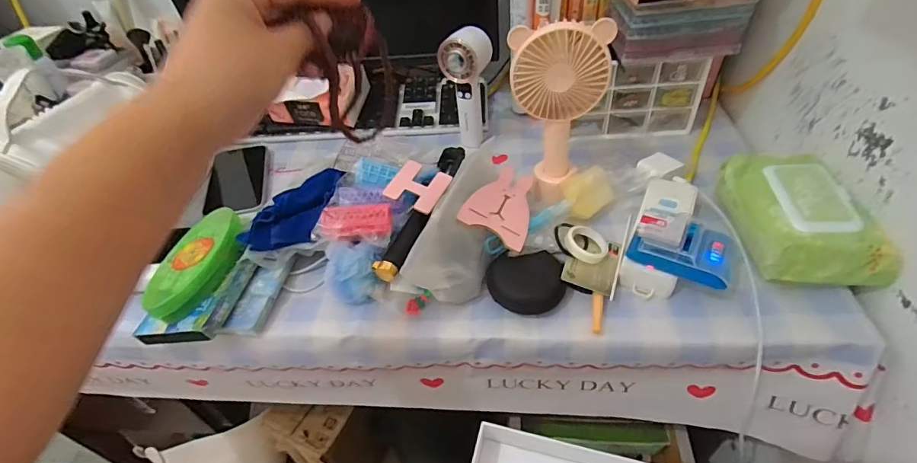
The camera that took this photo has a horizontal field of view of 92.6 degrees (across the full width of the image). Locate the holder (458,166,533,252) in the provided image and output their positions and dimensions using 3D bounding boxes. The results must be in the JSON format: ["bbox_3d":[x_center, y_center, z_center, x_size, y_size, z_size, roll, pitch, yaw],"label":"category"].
[{"bbox_3d":[0.052,-0.034,0.490,0.070,0.004,0.125,27,42,2],"label":"holder"}]

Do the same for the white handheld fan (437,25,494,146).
[{"bbox_3d":[0.013,-0.195,0.613,0.058,0.154,0.052,23,51,26],"label":"white handheld fan"}]

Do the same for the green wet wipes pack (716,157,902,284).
[{"bbox_3d":[0.350,-0.017,0.457,0.109,0.066,0.158,0,45,5],"label":"green wet wipes pack"}]

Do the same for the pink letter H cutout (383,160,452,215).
[{"bbox_3d":[-0.044,-0.052,0.490,0.058,0.005,0.062,24,55,6],"label":"pink letter H cutout"}]

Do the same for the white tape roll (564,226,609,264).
[{"bbox_3d":[0.137,0.012,0.468,0.047,0.008,0.047,8,58,-12],"label":"white tape roll"}]

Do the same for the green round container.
[{"bbox_3d":[-0.283,0.031,0.472,0.069,0.027,0.135,5,45,10],"label":"green round container"}]

